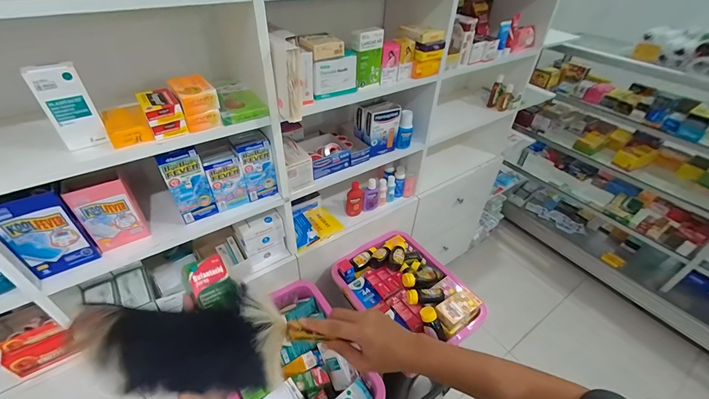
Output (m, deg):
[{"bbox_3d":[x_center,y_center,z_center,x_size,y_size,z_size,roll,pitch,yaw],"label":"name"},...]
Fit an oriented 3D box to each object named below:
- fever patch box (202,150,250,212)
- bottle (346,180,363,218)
[{"bbox_3d":[-0.290,-0.044,0.711,0.071,0.123,0.040,-20,45,-25],"label":"fever patch box"},{"bbox_3d":[0.000,0.001,1.014,0.049,0.128,0.027,13,41,12],"label":"bottle"}]

